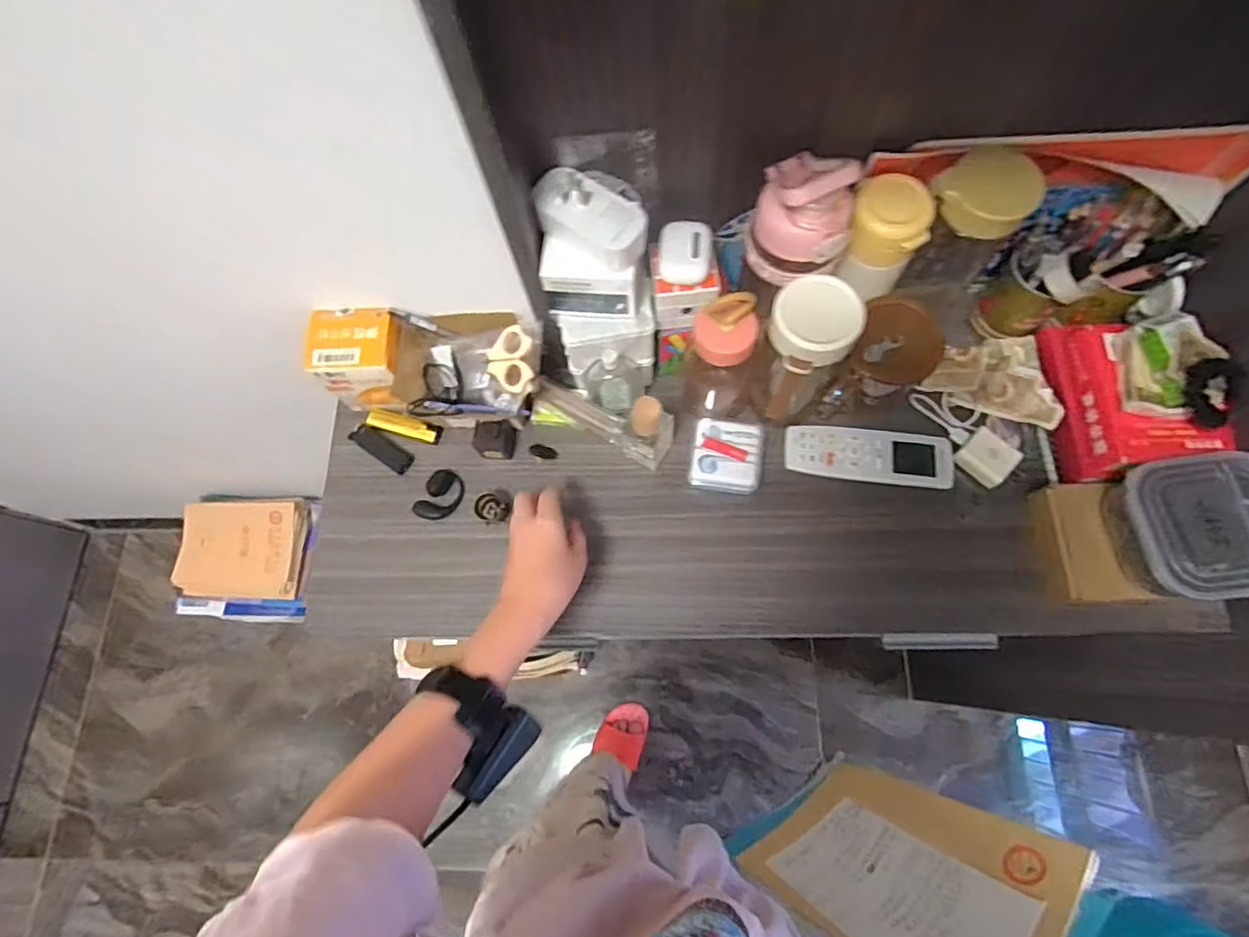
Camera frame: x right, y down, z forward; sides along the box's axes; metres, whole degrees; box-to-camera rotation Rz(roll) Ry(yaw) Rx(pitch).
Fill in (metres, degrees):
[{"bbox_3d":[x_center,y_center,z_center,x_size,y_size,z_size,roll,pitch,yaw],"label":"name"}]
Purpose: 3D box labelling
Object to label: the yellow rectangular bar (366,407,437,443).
[{"bbox_3d":[-0.237,-0.046,0.648,0.078,0.011,0.021,19,75,7],"label":"yellow rectangular bar"}]

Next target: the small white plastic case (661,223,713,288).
[{"bbox_3d":[0.053,-0.187,0.520,0.044,0.018,0.054,6,74,3],"label":"small white plastic case"}]

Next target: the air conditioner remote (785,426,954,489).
[{"bbox_3d":[0.240,-0.015,0.594,0.160,0.013,0.054,6,74,3],"label":"air conditioner remote"}]

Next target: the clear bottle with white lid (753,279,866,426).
[{"bbox_3d":[0.150,-0.095,0.534,0.069,0.148,0.071,0,74,1],"label":"clear bottle with white lid"}]

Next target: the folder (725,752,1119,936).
[{"bbox_3d":[0.252,0.373,0.563,0.205,0.273,0.030,-25,105,-25],"label":"folder"}]

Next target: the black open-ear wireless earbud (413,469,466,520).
[{"bbox_3d":[-0.188,0.029,0.622,0.035,0.024,0.057,36,78,11],"label":"black open-ear wireless earbud"}]

